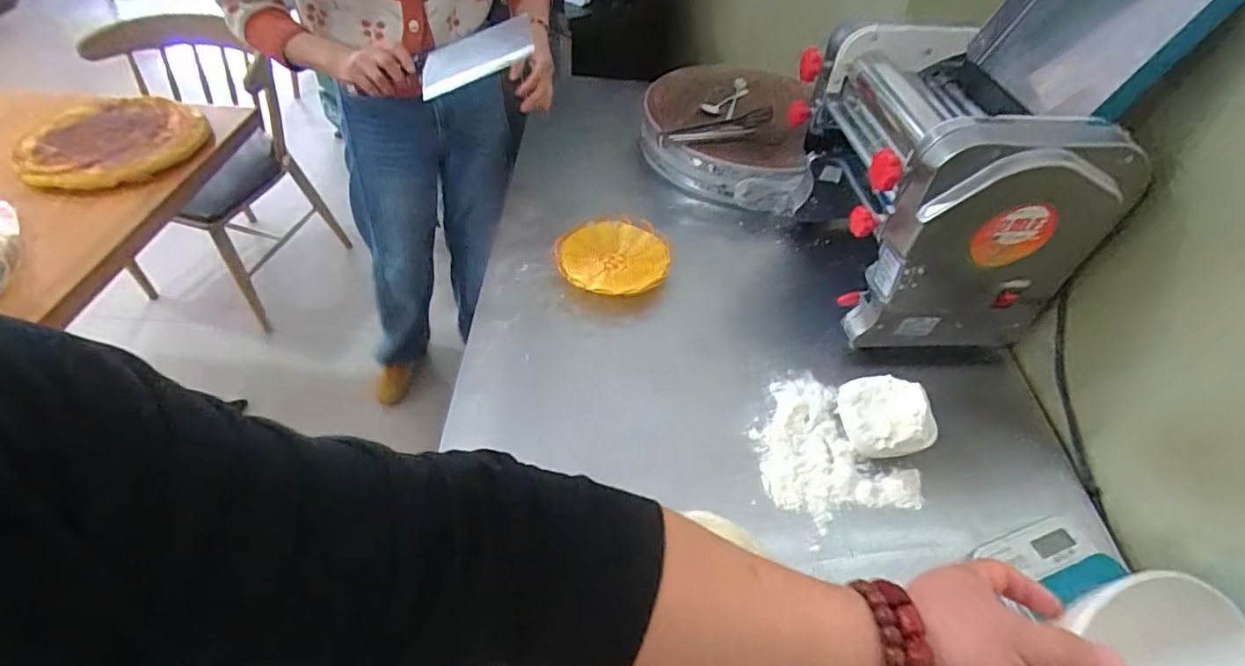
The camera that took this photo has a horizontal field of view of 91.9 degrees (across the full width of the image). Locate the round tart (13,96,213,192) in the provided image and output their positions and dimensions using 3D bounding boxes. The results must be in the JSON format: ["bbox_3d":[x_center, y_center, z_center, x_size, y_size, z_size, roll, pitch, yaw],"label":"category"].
[{"bbox_3d":[-0.904,-0.356,1.082,0.283,0.049,0.268,-1,48,-4],"label":"round tart"}]

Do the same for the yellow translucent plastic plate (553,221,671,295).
[{"bbox_3d":[-0.010,-0.123,0.965,0.181,0.050,0.181,2,48,-2],"label":"yellow translucent plastic plate"}]

